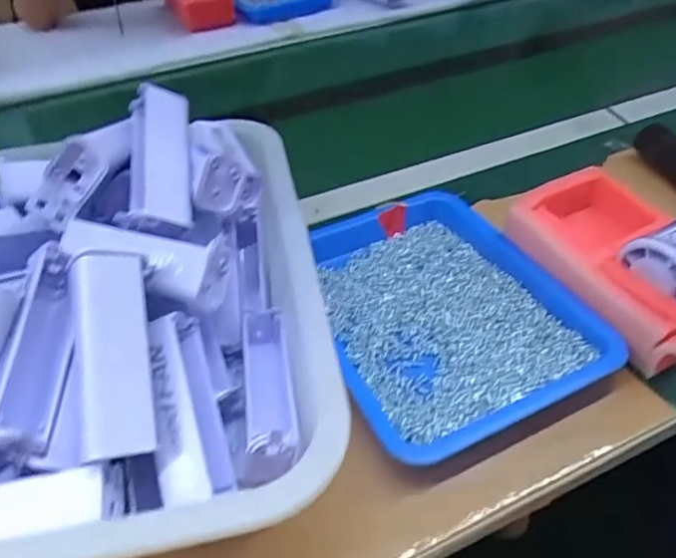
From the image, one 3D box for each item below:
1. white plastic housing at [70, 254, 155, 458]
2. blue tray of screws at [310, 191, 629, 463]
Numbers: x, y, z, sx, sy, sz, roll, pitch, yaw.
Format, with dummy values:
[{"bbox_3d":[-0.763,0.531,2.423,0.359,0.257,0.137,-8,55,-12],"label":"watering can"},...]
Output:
[{"bbox_3d":[-0.109,0.036,0.275,0.032,0.017,0.097,-7,81,-4],"label":"white plastic housing"},{"bbox_3d":[0.070,0.019,0.407,0.162,0.034,0.210,-20,44,-17],"label":"blue tray of screws"}]

